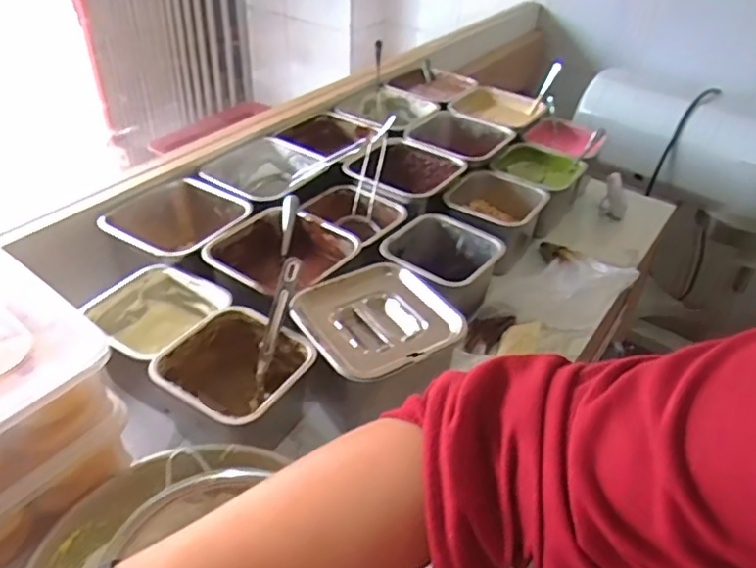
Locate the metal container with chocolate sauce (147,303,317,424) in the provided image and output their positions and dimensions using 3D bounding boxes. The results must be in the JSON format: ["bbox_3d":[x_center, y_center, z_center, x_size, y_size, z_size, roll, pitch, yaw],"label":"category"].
[{"bbox_3d":[-0.133,0.099,0.586,0.123,0.085,0.123,26,43,27],"label":"metal container with chocolate sauce"}]

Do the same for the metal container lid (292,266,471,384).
[{"bbox_3d":[-0.002,0.034,0.599,0.139,0.019,0.135,-16,41,-23],"label":"metal container lid"}]

